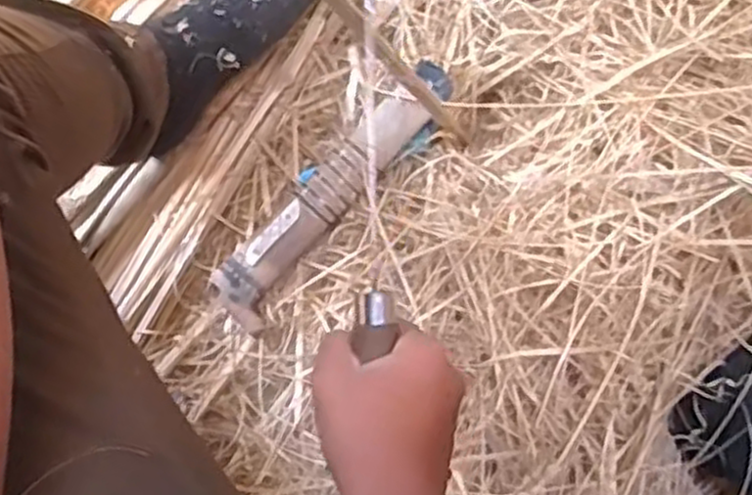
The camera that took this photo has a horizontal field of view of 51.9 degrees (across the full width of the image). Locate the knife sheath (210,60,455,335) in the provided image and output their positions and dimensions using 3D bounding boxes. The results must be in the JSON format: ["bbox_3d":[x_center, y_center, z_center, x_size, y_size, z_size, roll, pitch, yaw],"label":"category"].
[{"bbox_3d":[-0.040,-0.055,0.707,0.060,0.037,0.291,40,78,10],"label":"knife sheath"}]

